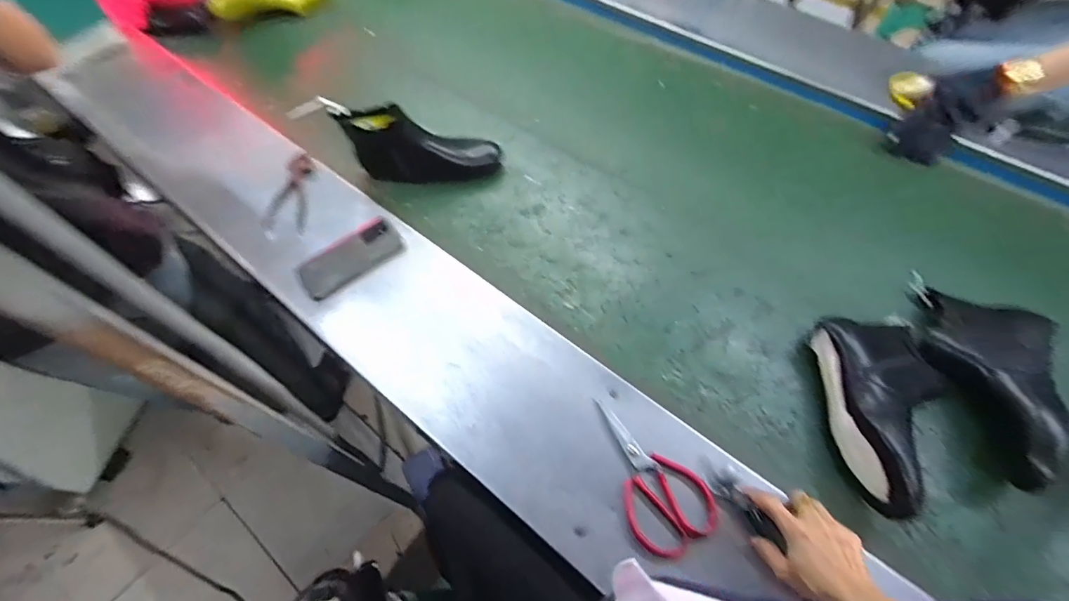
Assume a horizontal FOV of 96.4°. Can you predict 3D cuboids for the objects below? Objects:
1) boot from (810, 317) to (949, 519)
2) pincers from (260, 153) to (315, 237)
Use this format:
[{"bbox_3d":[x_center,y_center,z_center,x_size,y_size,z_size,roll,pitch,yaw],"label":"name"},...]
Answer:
[{"bbox_3d":[0.473,0.146,0.622,0.152,0.084,0.242,1,61,3],"label":"boot"},{"bbox_3d":[-0.449,-0.198,0.878,0.072,0.013,0.187,-5,61,0],"label":"pincers"}]

